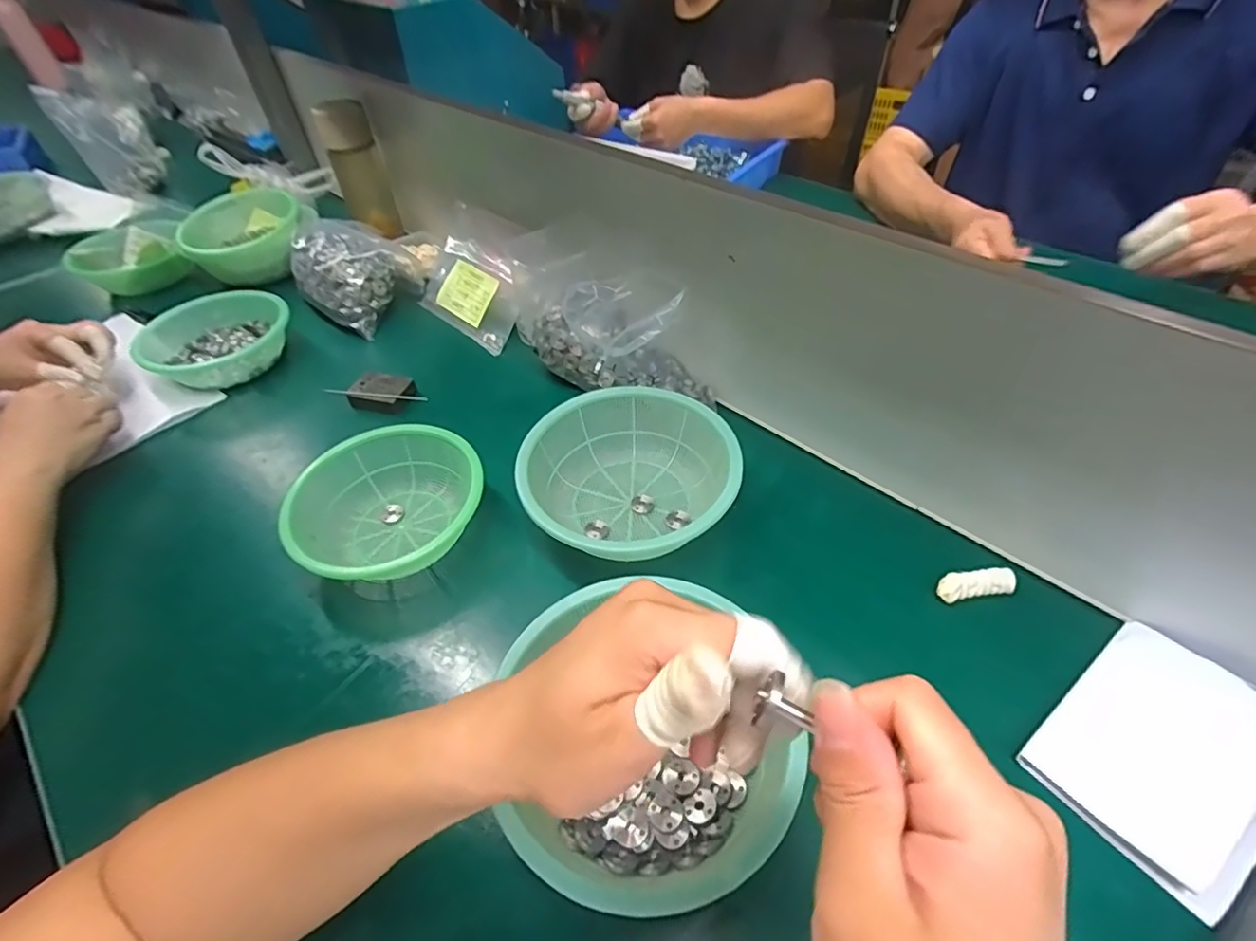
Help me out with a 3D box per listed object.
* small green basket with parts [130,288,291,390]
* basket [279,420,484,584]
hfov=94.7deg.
[{"bbox_3d":[-0.505,-0.161,0.705,0.141,0.048,0.154,-2,46,2],"label":"small green basket with parts"},{"bbox_3d":[-0.209,0.035,0.513,0.160,0.062,0.152,-33,53,-25],"label":"basket"}]

